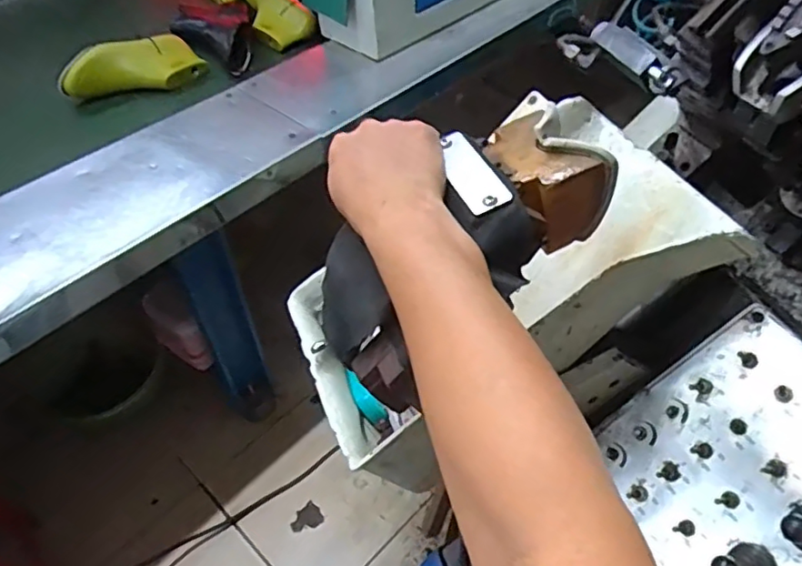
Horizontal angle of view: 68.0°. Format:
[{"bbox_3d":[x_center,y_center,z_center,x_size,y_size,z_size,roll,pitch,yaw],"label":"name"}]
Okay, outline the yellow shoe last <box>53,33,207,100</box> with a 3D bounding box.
[{"bbox_3d":[-0.483,-0.387,1.070,0.247,0.085,0.097,-25,50,-32],"label":"yellow shoe last"}]

